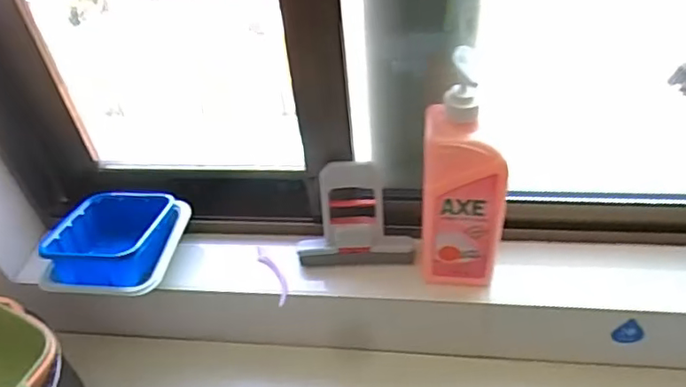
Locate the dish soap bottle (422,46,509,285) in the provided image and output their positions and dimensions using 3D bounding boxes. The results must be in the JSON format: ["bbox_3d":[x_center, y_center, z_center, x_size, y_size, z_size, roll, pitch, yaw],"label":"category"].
[{"bbox_3d":[0.126,-0.012,0.598,0.082,0.271,0.046,3,44,10],"label":"dish soap bottle"}]

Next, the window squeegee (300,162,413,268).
[{"bbox_3d":[0.015,0.025,0.702,0.135,0.127,0.028,-1,12,6],"label":"window squeegee"}]

